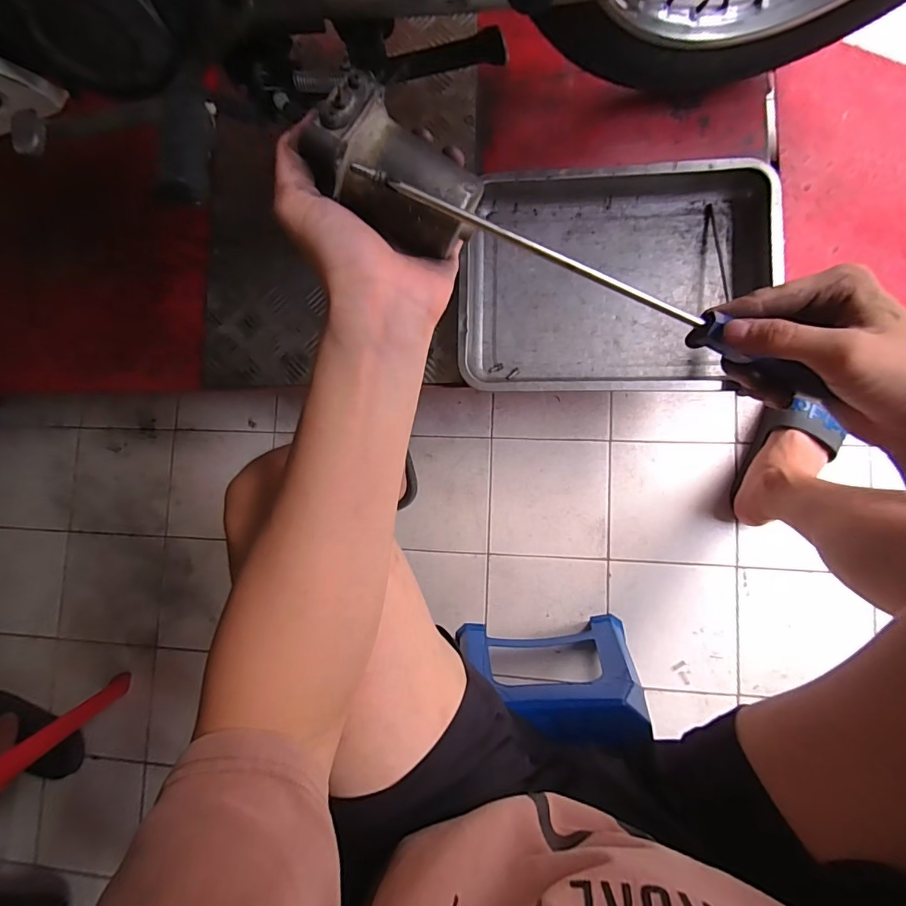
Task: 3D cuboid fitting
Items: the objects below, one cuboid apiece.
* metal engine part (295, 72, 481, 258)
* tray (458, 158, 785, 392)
[{"bbox_3d":[-0.032,-0.151,0.260,0.091,0.050,0.054,37,95,-12],"label":"metal engine part"},{"bbox_3d":[0.204,-0.221,0.605,0.379,0.053,0.289,1,86,6],"label":"tray"}]

